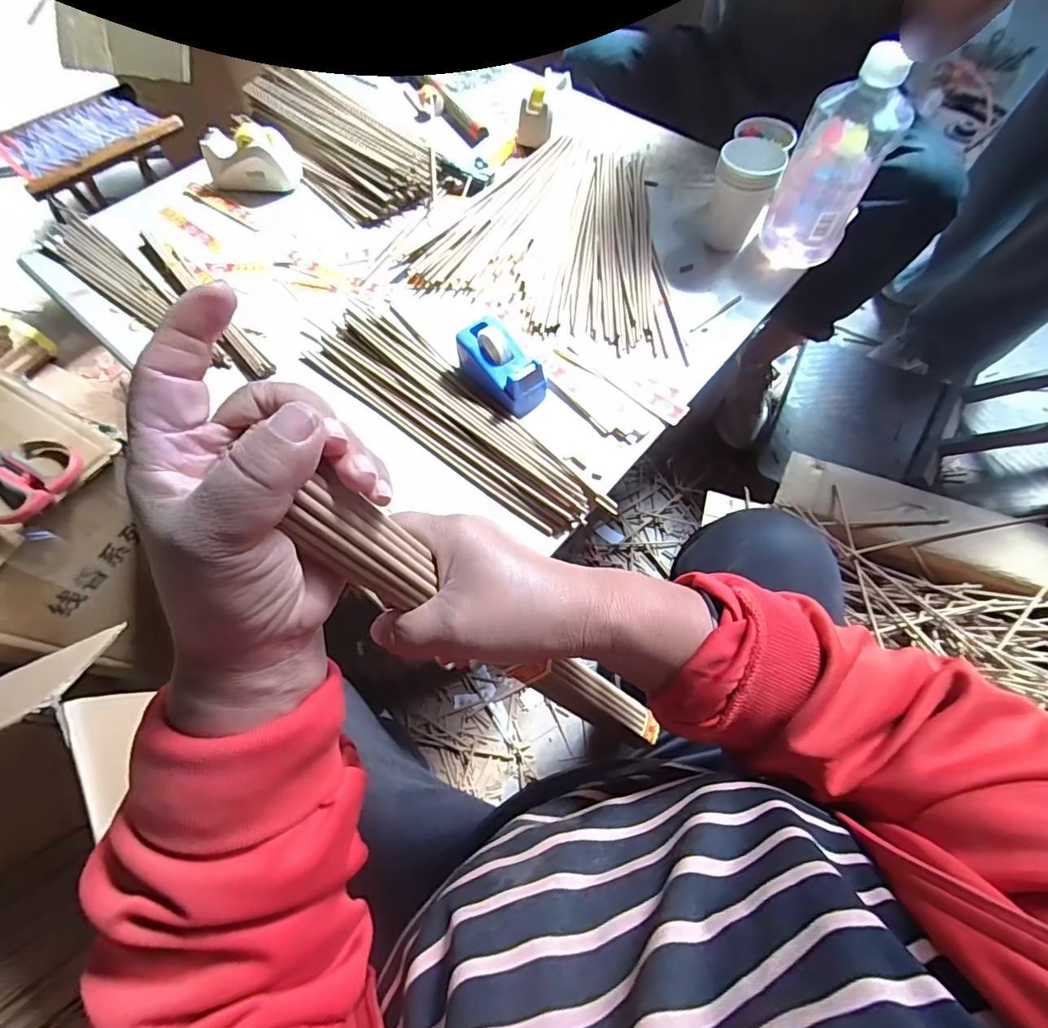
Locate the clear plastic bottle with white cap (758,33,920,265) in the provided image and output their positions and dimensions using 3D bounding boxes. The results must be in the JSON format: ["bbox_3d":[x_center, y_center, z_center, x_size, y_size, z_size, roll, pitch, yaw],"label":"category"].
[{"bbox_3d":[0.357,-0.406,0.569,0.096,0.190,0.109,25,66,13],"label":"clear plastic bottle with white cap"}]

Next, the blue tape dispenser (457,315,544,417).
[{"bbox_3d":[-0.024,-0.155,0.518,0.054,0.049,0.100,-38,68,-17],"label":"blue tape dispenser"}]

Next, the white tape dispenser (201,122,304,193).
[{"bbox_3d":[-0.380,-0.491,0.688,0.123,0.065,0.054,-4,63,-2],"label":"white tape dispenser"}]

